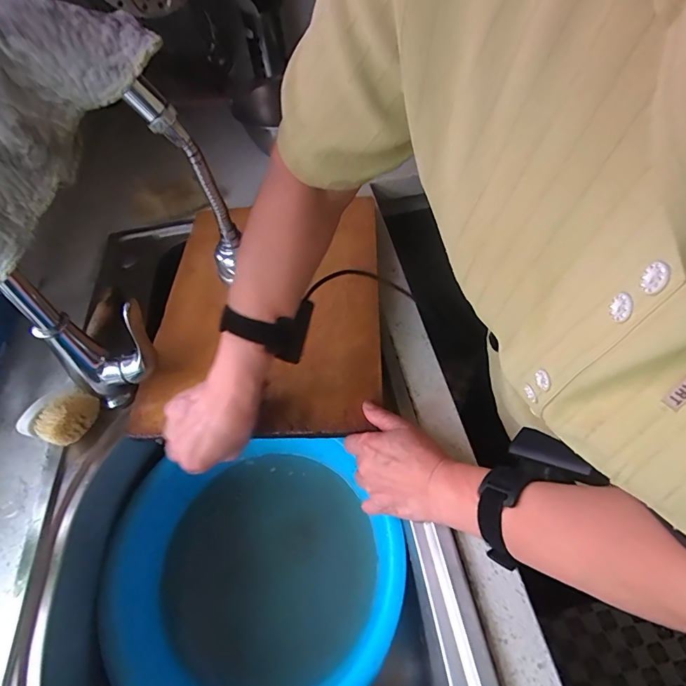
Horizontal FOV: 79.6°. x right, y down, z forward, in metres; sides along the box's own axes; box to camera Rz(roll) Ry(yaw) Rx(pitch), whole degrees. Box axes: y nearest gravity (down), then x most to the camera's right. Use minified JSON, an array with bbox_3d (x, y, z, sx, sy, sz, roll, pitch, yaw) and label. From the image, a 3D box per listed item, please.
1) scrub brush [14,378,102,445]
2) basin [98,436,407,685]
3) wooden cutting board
[{"bbox_3d":[-0.320,0.083,0.473,0.043,0.062,0.068,17,59,17],"label":"scrub brush"},{"bbox_3d":[-0.088,0.268,0.486,0.299,0.091,0.295,-3,55,4],"label":"basin"},{"bbox_3d":[-0.103,-0.056,0.549,0.298,0.023,0.362,-1,58,7],"label":"wooden cutting board"}]

